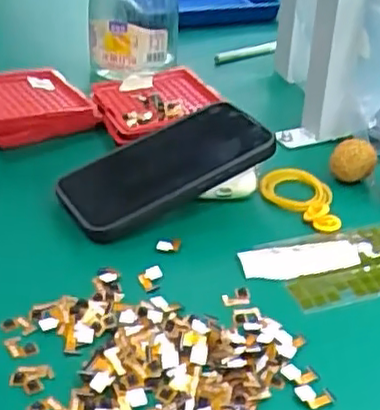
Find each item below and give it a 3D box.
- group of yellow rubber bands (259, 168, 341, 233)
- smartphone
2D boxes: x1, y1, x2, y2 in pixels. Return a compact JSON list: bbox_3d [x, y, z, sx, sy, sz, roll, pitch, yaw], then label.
[{"bbox_3d":[0.084,-0.006,0.515,0.056,0.011,0.070,5,31,2],"label":"group of yellow rubber bands"},{"bbox_3d":[-0.017,-0.029,0.500,0.163,0.018,0.081,-28,40,-22],"label":"smartphone"}]

